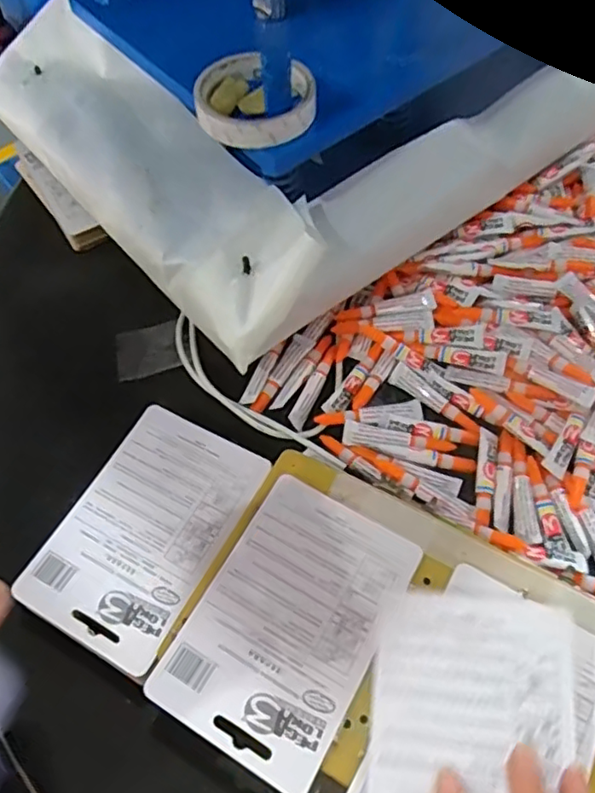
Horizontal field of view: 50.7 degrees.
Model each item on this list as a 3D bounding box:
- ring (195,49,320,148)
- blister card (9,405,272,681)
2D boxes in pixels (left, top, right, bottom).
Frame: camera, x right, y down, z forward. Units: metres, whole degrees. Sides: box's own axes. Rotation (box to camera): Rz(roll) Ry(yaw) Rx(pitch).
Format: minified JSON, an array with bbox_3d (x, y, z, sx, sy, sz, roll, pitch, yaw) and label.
[{"bbox_3d":[-0.035,-0.221,0.463,0.091,0.021,0.084,-2,58,3],"label":"ring"},{"bbox_3d":[-0.102,0.094,0.441,0.108,0.032,0.164,24,64,16],"label":"blister card"}]

